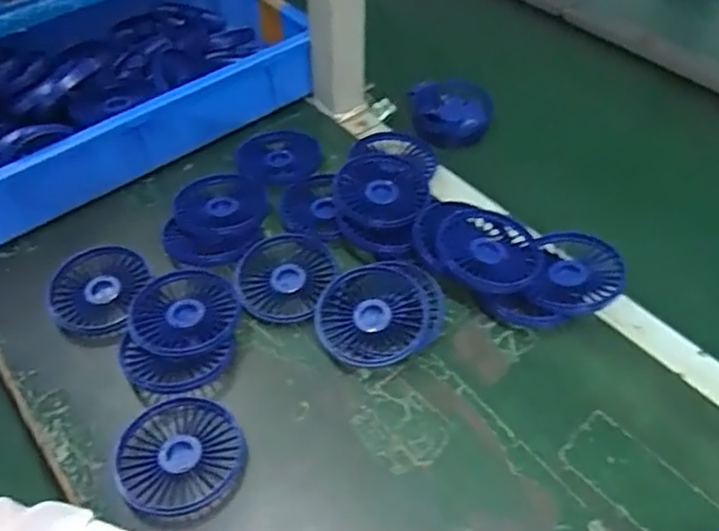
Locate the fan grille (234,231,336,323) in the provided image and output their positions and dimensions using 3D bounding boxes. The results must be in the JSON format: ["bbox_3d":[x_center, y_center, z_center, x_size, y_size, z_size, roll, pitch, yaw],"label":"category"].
[{"bbox_3d":[-0.065,0.007,0.557,0.075,0.018,0.091,14,51,12],"label":"fan grille"}]

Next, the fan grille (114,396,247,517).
[{"bbox_3d":[-0.127,0.136,0.460,0.083,0.019,0.087,0,50,0],"label":"fan grille"}]

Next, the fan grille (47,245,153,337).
[{"bbox_3d":[-0.229,0.023,0.558,0.080,0.021,0.086,0,50,0],"label":"fan grille"}]

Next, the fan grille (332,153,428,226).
[{"bbox_3d":[0.020,-0.073,0.589,0.082,0.015,0.097,15,51,7],"label":"fan grille"}]

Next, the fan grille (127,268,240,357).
[{"bbox_3d":[-0.145,0.038,0.528,0.088,0.010,0.080,-4,50,-3],"label":"fan grille"}]

